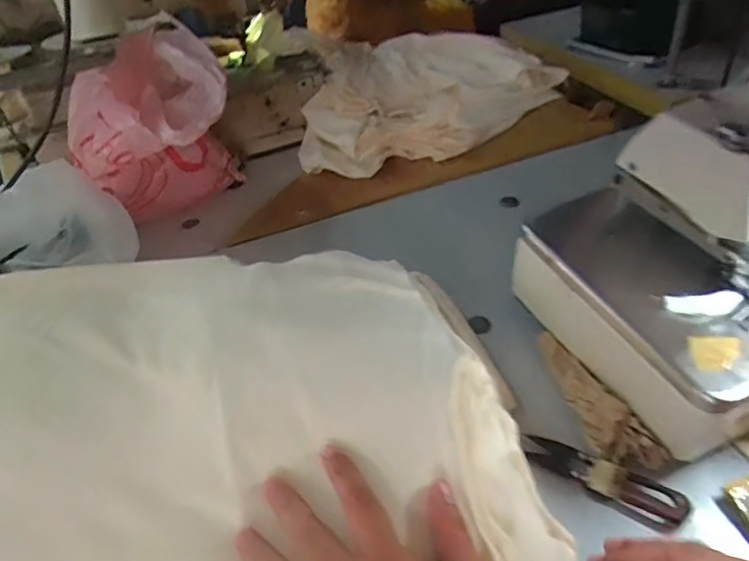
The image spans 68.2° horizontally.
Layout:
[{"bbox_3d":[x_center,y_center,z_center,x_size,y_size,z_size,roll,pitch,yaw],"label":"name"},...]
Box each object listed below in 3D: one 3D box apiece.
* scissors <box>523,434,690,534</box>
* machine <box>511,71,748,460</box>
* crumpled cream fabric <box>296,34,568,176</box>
[{"bbox_3d":[0.167,0.145,0.411,0.113,0.015,0.029,23,48,30],"label":"scissors"},{"bbox_3d":[0.253,-0.031,0.420,0.191,0.221,0.213,-18,41,-14],"label":"machine"},{"bbox_3d":[0.092,-0.317,0.938,0.445,0.098,0.389,-8,40,-2],"label":"crumpled cream fabric"}]

